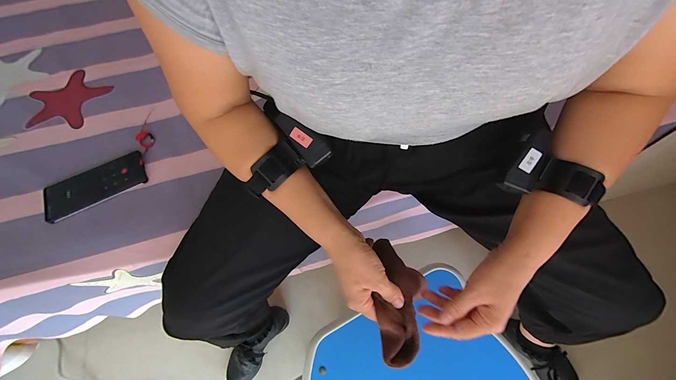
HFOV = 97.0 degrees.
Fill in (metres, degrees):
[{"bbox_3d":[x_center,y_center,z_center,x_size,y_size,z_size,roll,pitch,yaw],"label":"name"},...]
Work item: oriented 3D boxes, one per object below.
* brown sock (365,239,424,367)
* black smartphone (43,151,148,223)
[{"bbox_3d":[0.073,0.126,0.360,0.059,0.032,0.145,0,54,3],"label":"brown sock"},{"bbox_3d":[-0.422,-0.010,0.521,0.159,0.009,0.079,-26,65,-15],"label":"black smartphone"}]

